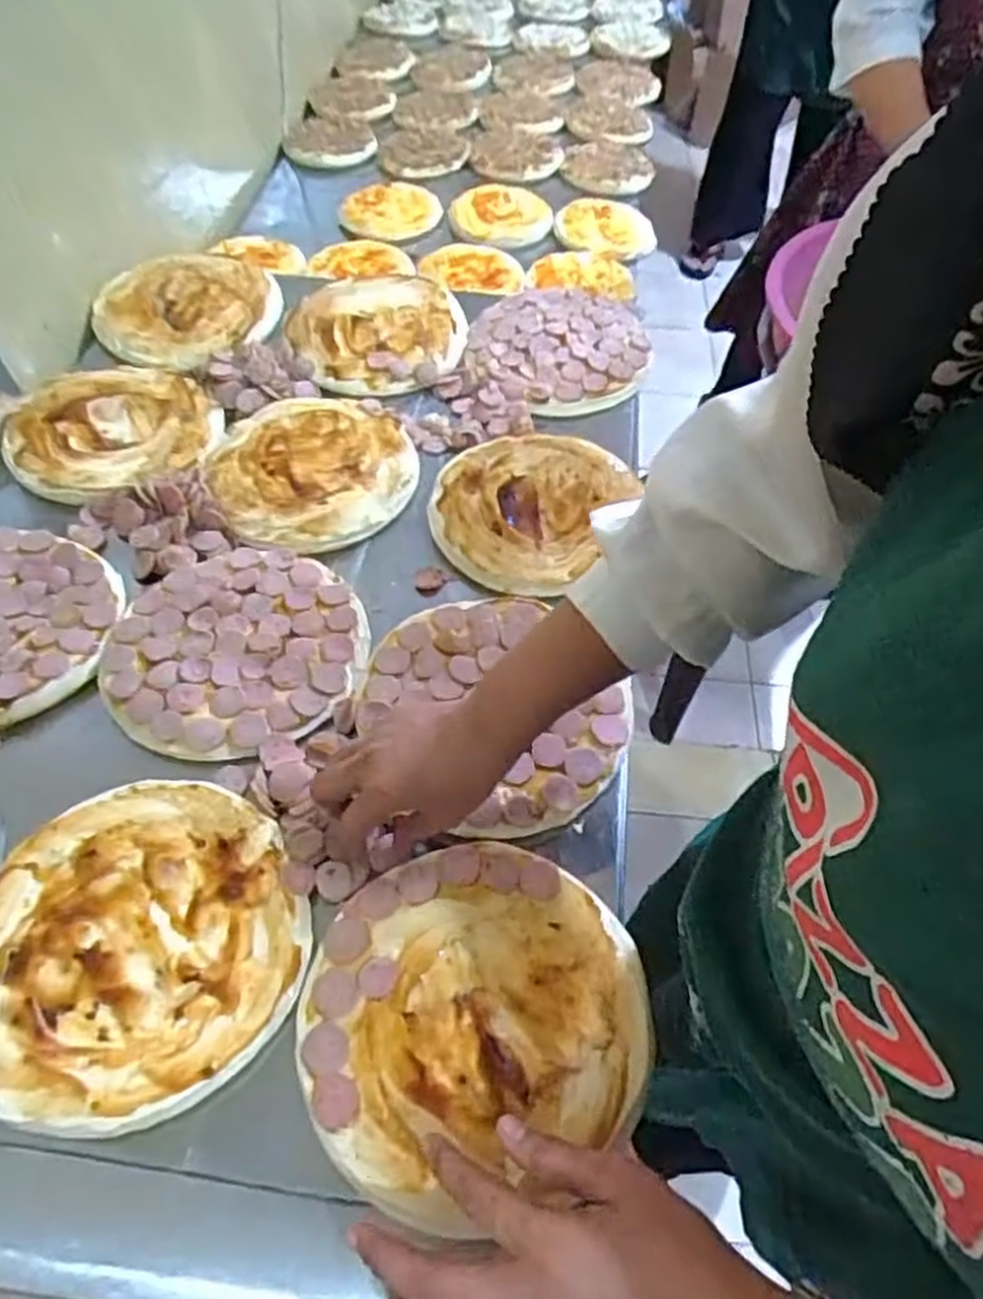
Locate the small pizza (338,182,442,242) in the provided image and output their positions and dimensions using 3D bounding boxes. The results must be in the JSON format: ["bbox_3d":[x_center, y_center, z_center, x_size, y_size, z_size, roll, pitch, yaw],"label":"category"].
[{"bbox_3d":[-0.154,-0.661,1.183,0.148,0.024,0.151,0,54,-1],"label":"small pizza"}]

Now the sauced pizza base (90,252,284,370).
[{"bbox_3d":[-0.339,-0.390,0.880,0.194,0.016,0.178,0,54,-1],"label":"sauced pizza base"}]

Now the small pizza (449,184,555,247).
[{"bbox_3d":[0.013,-0.645,1.158,0.146,0.024,0.168,-2,52,-10],"label":"small pizza"}]

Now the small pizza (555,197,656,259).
[{"bbox_3d":[0.177,-0.627,1.167,0.165,0.028,0.119,-30,77,-27],"label":"small pizza"}]

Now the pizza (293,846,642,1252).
[{"bbox_3d":[-0.014,0.209,0.465,0.200,0.020,0.184,-22,57,-16],"label":"pizza"}]

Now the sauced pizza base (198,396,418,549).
[{"bbox_3d":[-0.170,-0.176,0.742,0.188,0.021,0.198,0,54,-1],"label":"sauced pizza base"}]

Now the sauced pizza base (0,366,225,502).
[{"bbox_3d":[-0.370,-0.217,0.766,0.189,0.029,0.178,0,54,-1],"label":"sauced pizza base"}]

